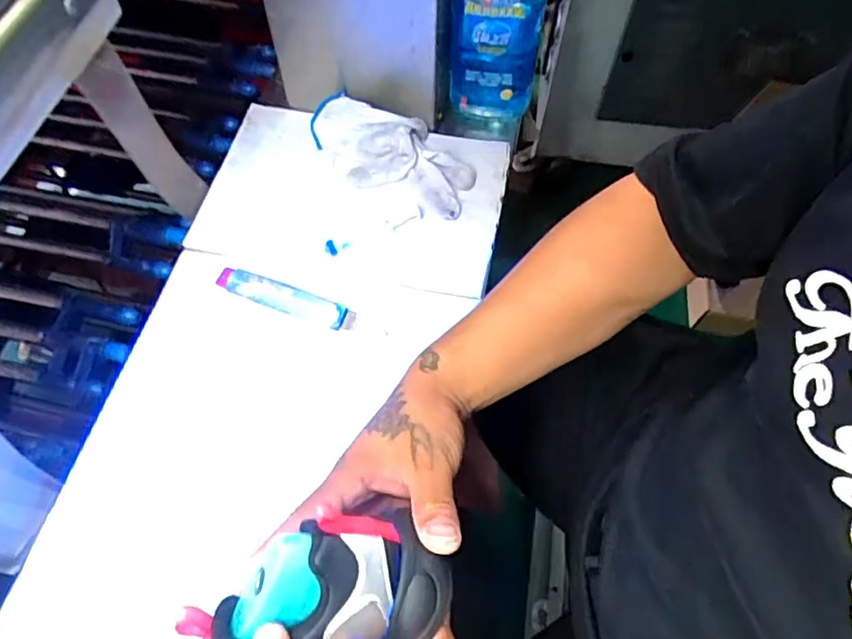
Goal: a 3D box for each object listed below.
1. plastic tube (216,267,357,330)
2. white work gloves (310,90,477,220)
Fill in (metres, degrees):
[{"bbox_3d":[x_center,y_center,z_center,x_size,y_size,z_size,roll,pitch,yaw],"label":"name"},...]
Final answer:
[{"bbox_3d":[-0.129,-0.019,0.538,0.135,0.021,0.028,18,63,8],"label":"plastic tube"},{"bbox_3d":[-0.034,-0.177,0.600,0.177,0.045,0.095,23,63,10],"label":"white work gloves"}]

